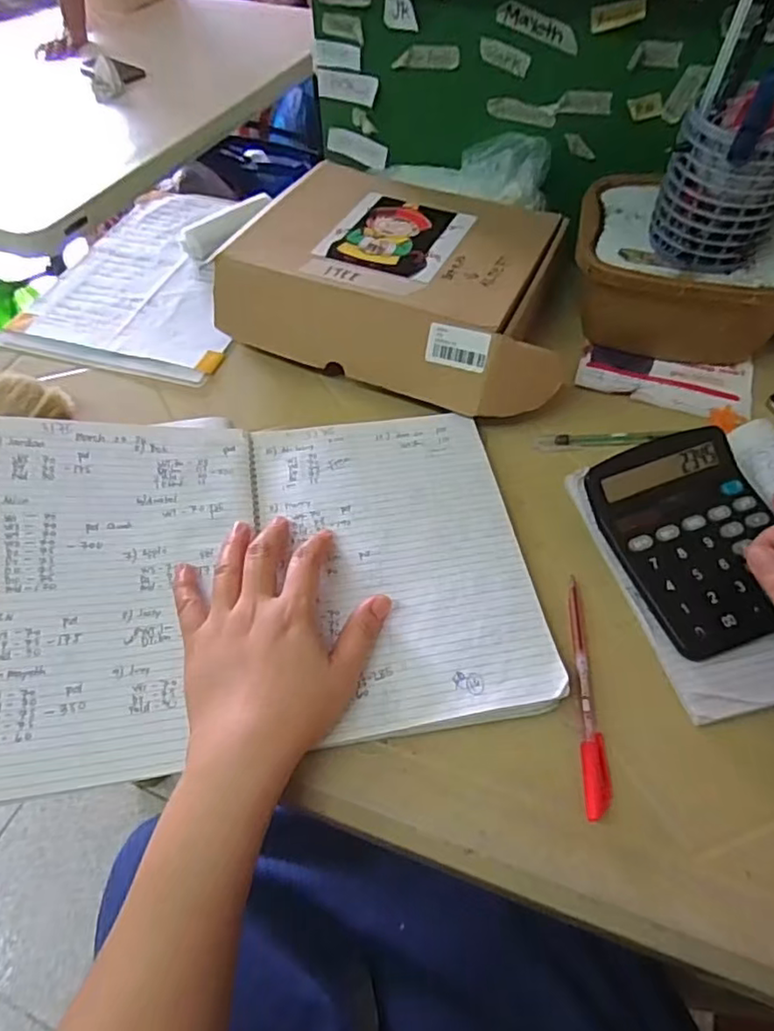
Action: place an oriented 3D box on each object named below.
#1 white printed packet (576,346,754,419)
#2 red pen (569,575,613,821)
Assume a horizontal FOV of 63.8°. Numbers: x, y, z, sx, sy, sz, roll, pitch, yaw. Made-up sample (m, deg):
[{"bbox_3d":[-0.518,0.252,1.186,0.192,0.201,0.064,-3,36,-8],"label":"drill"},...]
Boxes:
[{"bbox_3d":[0.247,-0.122,0.556,0.144,0.013,0.070,15,56,10],"label":"white printed packet"},{"bbox_3d":[0.124,0.105,0.384,0.016,0.006,0.151,4,55,3],"label":"red pen"}]

